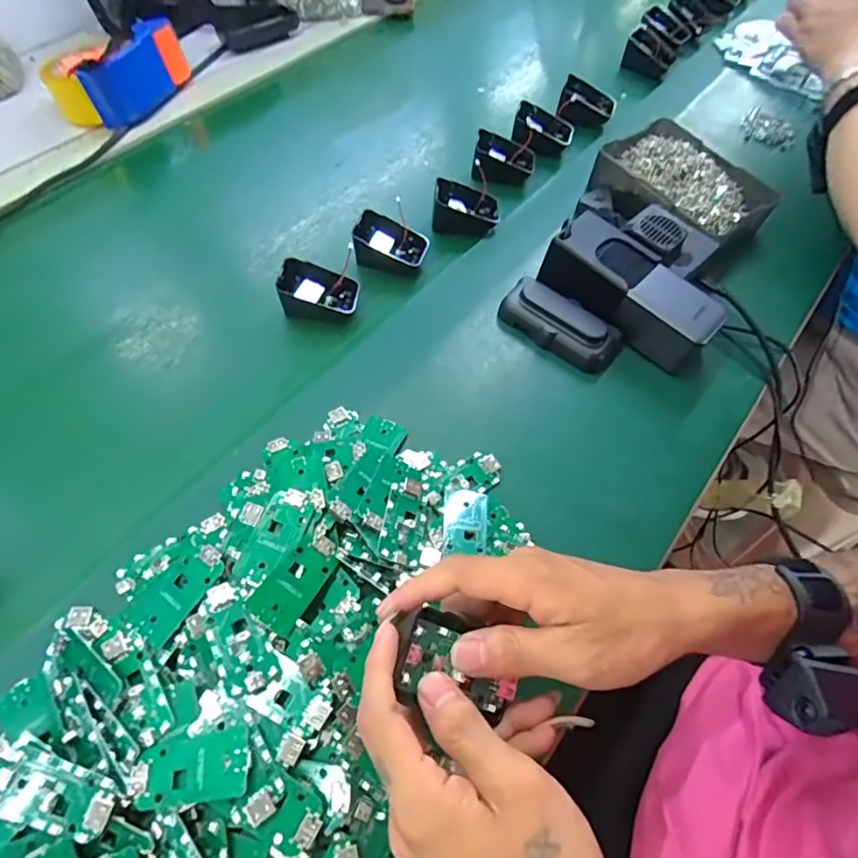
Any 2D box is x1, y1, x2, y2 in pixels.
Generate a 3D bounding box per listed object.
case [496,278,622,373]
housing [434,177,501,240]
[{"bbox_3d":[0.117,-0.094,0.495,0.110,0.035,0.050,34,62,17],"label":"case"},{"bbox_3d":[0.038,-0.224,0.566,0.068,0.039,0.052,5,58,1],"label":"housing"}]

